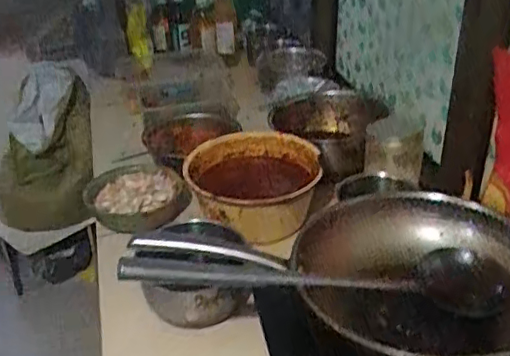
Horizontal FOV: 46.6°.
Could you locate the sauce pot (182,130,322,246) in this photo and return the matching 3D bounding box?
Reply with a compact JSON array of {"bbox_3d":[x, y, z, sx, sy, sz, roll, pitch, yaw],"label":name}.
[{"bbox_3d":[0.001,0.015,1.097,0.242,0.137,0.233,-1,31,1],"label":"sauce pot"}]

